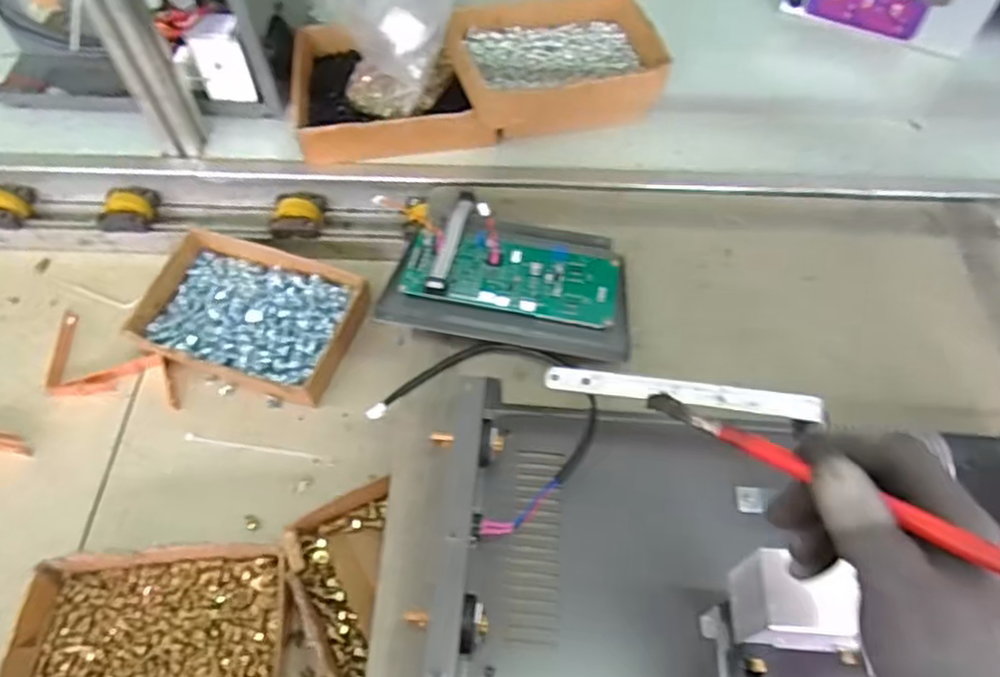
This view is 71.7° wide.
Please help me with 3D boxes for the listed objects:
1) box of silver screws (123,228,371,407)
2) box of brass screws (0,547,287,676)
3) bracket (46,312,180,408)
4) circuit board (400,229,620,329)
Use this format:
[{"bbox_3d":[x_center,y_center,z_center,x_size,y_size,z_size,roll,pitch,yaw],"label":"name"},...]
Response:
[{"bbox_3d":[-0.265,-0.026,0.741,0.220,0.040,0.154,18,61,11],"label":"box of silver screws"},{"bbox_3d":[-0.283,0.257,0.574,0.212,0.048,0.155,-2,60,-1],"label":"box of brass screws"},{"bbox_3d":[-0.411,0.038,0.725,0.171,0.016,0.081,23,62,13],"label":"bracket"},{"bbox_3d":[0.011,-0.063,0.655,0.199,0.023,0.089,11,60,7],"label":"circuit board"}]

